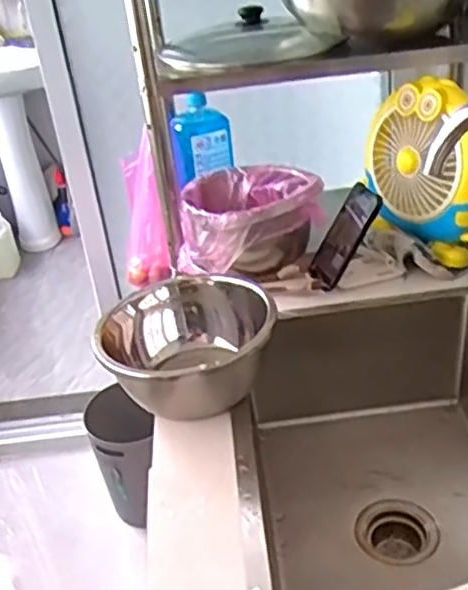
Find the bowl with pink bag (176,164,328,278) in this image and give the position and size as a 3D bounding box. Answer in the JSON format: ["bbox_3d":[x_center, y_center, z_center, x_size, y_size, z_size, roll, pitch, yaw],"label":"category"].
[{"bbox_3d":[0.029,-0.123,1.196,0.234,0.122,0.217,1,31,13],"label":"bowl with pink bag"}]

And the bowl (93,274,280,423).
[{"bbox_3d":[-0.060,0.060,0.906,0.224,0.116,0.180,-5,30,5],"label":"bowl"}]

